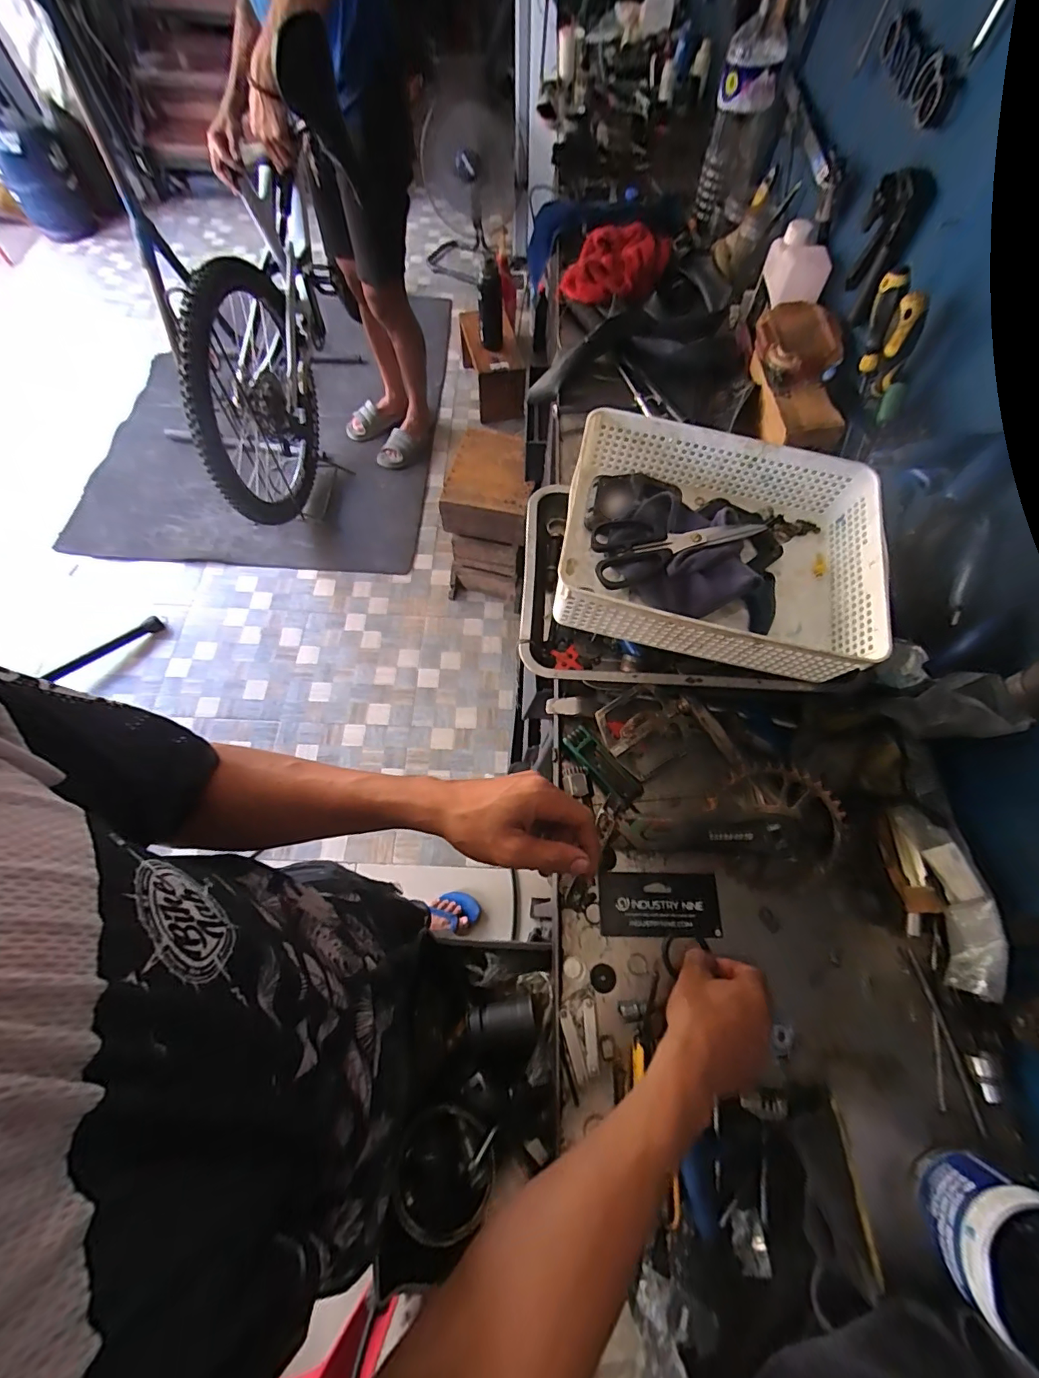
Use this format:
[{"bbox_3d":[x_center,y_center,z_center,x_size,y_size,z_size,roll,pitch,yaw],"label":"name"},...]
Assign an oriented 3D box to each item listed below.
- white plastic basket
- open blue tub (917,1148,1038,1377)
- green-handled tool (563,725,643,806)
[{"bbox_3d":[0.218,-0.150,0.538,0.331,0.095,0.245,10,66,3],"label":"white plastic basket"},{"bbox_3d":[0.389,0.445,0.381,0.107,0.090,0.098,1,66,-1],"label":"open blue tub"},{"bbox_3d":[0.097,0.089,0.574,0.032,0.013,0.104,-41,73,-17],"label":"green-handled tool"}]

